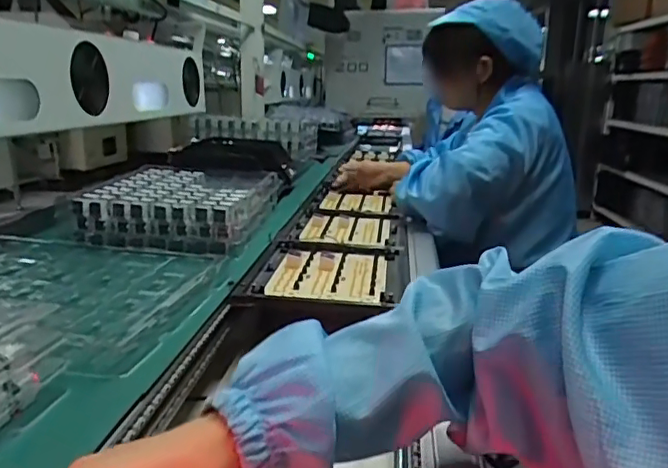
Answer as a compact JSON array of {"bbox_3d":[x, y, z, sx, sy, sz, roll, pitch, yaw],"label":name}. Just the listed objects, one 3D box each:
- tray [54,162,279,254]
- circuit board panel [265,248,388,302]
[{"bbox_3d":[-0.276,-0.060,1.041,0.285,0.073,0.410,3,13,3],"label":"tray"},{"bbox_3d":[-0.004,0.059,0.839,0.162,0.013,0.210,3,13,5],"label":"circuit board panel"}]

